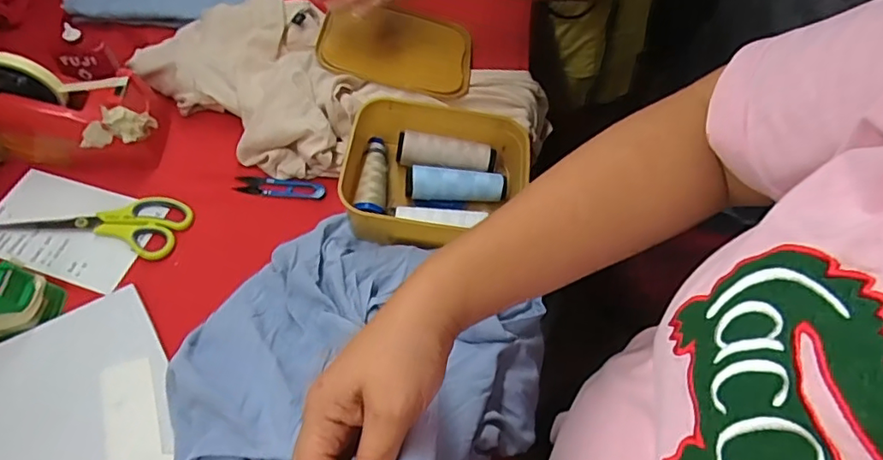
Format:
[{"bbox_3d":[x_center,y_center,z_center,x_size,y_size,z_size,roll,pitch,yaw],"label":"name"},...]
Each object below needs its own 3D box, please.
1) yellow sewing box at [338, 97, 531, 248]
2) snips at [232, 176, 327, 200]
[{"bbox_3d":[-0.008,-0.056,0.626,0.200,0.069,0.166,6,59,1],"label":"yellow sewing box"},{"bbox_3d":[-0.185,-0.048,0.641,0.102,0.008,0.021,7,59,2],"label":"snips"}]

